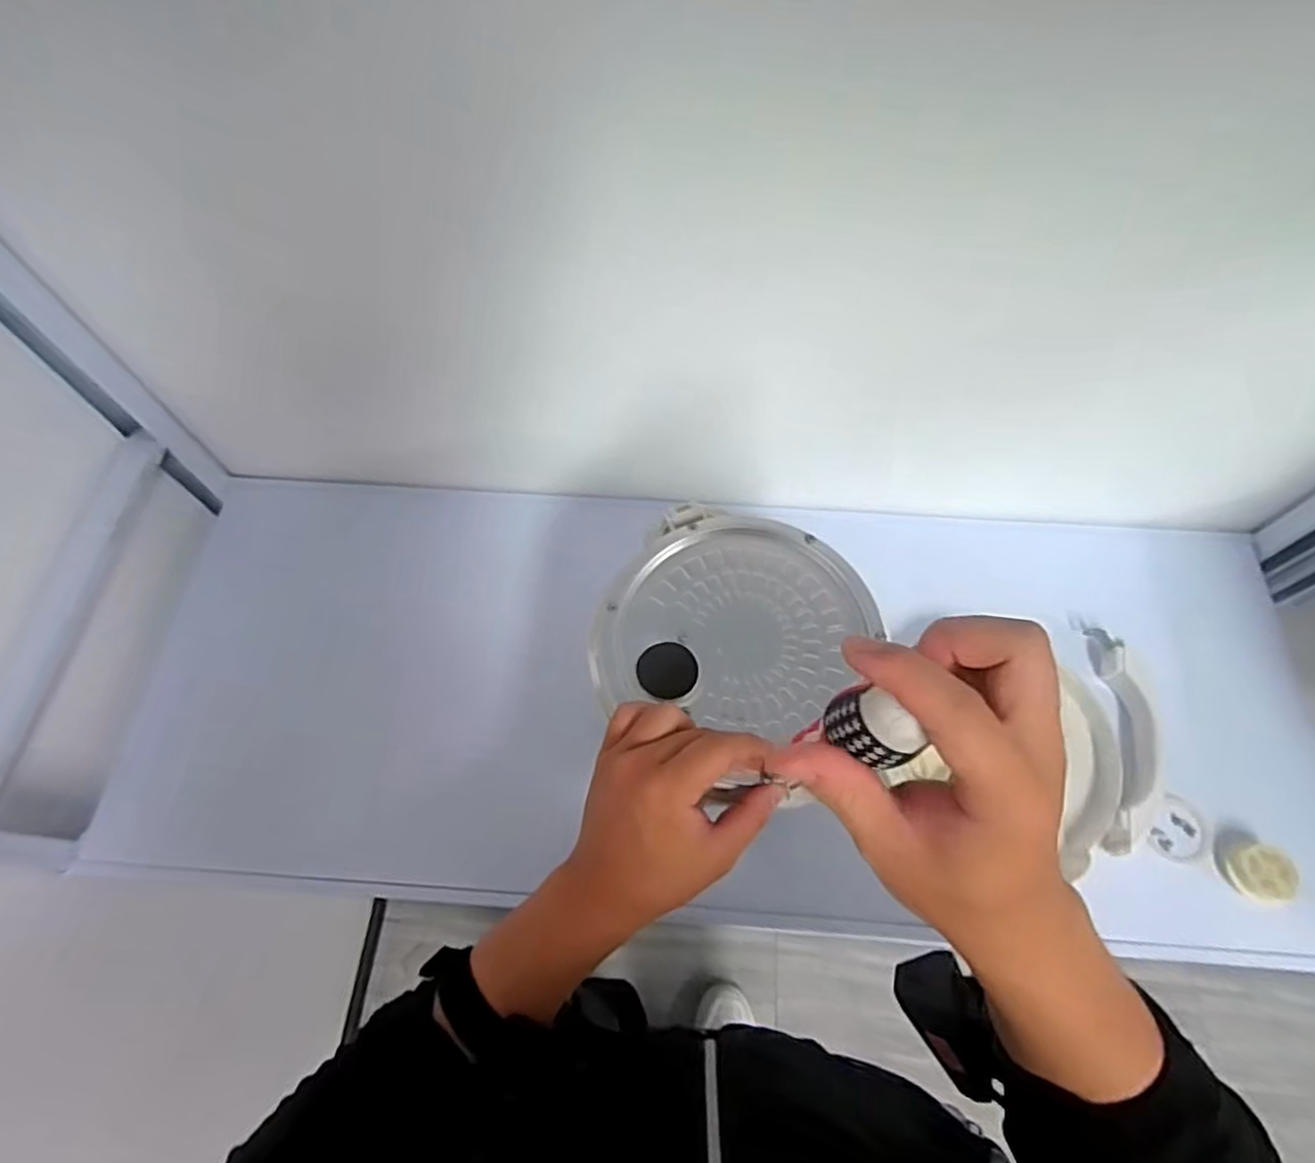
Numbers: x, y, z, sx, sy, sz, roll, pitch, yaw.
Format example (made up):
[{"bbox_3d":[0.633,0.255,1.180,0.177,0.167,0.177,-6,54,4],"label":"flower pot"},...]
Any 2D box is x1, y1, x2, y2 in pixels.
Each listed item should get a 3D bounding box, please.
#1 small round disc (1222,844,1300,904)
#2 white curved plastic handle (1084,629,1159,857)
[{"bbox_3d":[0.495,0.239,0.561,0.045,0.012,0.042,-28,48,20],"label":"small round disc"},{"bbox_3d":[0.412,0.136,0.601,0.041,0.023,0.197,9,65,4],"label":"white curved plastic handle"}]

